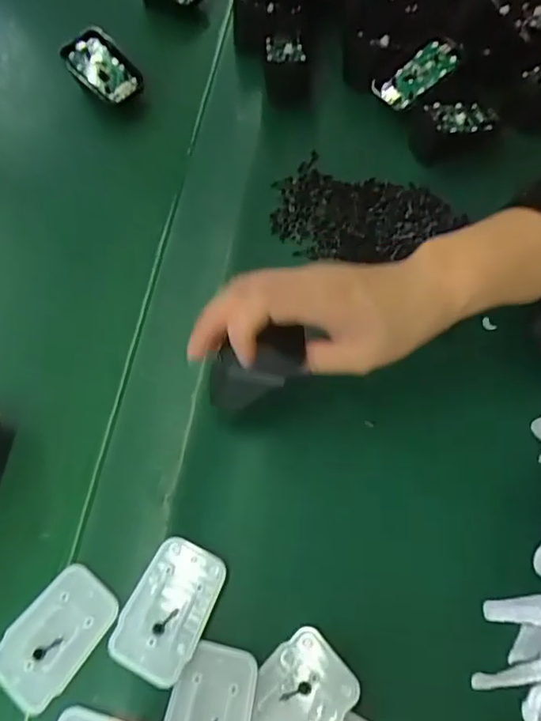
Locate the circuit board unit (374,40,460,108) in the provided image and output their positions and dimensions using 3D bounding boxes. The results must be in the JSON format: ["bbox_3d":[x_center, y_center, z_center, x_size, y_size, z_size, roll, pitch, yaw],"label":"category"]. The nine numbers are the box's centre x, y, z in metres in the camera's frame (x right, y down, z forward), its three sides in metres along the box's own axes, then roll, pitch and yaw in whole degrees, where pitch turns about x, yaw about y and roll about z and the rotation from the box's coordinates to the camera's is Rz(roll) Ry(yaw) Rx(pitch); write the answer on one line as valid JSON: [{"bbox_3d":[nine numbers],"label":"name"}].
[{"bbox_3d":[0.120,-0.235,0.437,0.067,0.009,0.030,-36,68,5],"label":"circuit board unit"}]

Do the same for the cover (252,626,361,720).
[{"bbox_3d":[0.010,0.180,0.281,0.066,0.006,0.045,-40,70,-14],"label":"cover"}]

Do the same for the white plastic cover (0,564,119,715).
[{"bbox_3d":[-0.120,0.151,0.294,0.043,0.004,0.068,35,72,17],"label":"white plastic cover"}]

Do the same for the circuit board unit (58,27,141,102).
[{"bbox_3d":[-0.142,-0.248,0.453,0.043,0.014,0.064,-41,96,0],"label":"circuit board unit"}]

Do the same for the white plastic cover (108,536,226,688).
[{"bbox_3d":[-0.057,0.138,0.297,0.043,0.004,0.070,24,69,13],"label":"white plastic cover"}]

